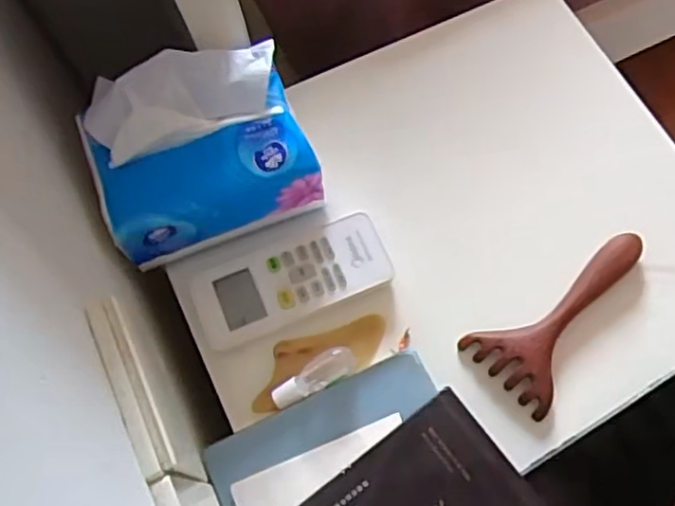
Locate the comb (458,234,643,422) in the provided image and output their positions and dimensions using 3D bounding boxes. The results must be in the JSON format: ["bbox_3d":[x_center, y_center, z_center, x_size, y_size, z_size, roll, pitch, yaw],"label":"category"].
[{"bbox_3d":[0.149,0.035,0.435,0.064,0.017,0.133,42,75,16],"label":"comb"}]

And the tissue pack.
[{"bbox_3d":[-0.089,-0.067,0.427,0.131,0.087,0.104,-21,69,-7],"label":"tissue pack"}]

